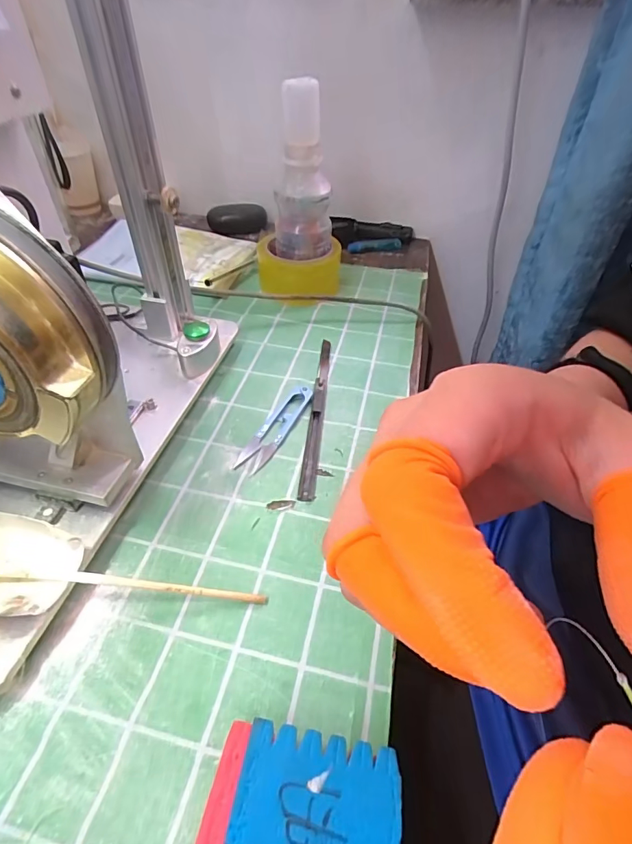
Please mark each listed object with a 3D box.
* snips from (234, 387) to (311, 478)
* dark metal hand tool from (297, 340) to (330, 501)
[{"bbox_3d":[-0.033,0.002,0.373,0.025,0.009,0.102,19,47,17],"label":"snips"},{"bbox_3d":[0.001,-0.013,0.389,0.013,0.007,0.191,7,46,0],"label":"dark metal hand tool"}]

